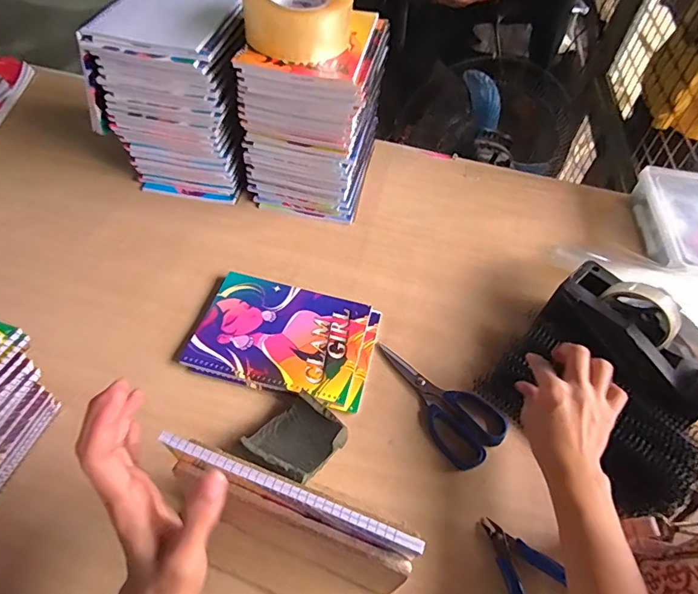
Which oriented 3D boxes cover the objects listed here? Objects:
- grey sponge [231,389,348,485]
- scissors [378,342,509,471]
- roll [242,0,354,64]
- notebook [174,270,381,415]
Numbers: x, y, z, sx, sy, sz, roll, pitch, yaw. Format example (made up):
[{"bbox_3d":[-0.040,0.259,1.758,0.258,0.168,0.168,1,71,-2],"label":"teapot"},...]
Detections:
[{"bbox_3d":[-0.055,0.147,0.464,0.072,0.039,0.092,32,54,20],"label":"grey sponge"},{"bbox_3d":[0.098,0.115,0.529,0.078,0.007,0.169,-32,59,-28],"label":"scissors"},{"bbox_3d":[-0.063,-0.342,0.566,0.128,0.066,0.123,3,52,-3],"label":"roll"},{"bbox_3d":[-0.076,0.047,0.563,0.211,0.012,0.149,14,50,6],"label":"notebook"}]

